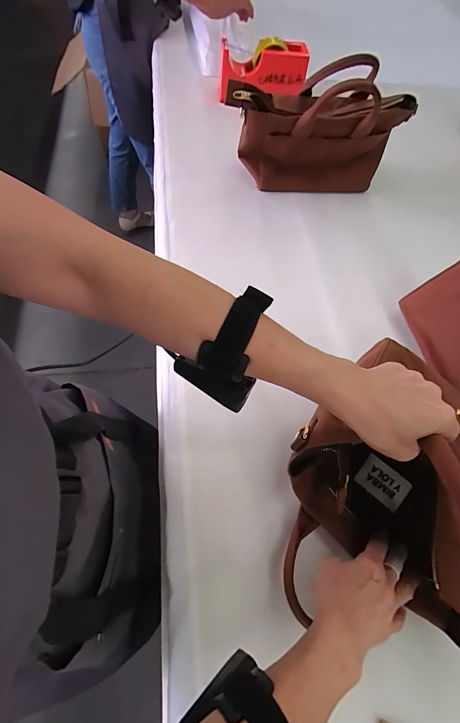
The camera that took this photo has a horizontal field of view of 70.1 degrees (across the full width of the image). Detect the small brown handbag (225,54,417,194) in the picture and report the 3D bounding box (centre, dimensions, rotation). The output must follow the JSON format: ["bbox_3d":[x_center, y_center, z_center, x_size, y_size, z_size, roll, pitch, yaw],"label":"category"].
[{"bbox_3d":[0.155,-0.409,0.616,0.326,0.237,0.092,8,63,-2],"label":"small brown handbag"}]

